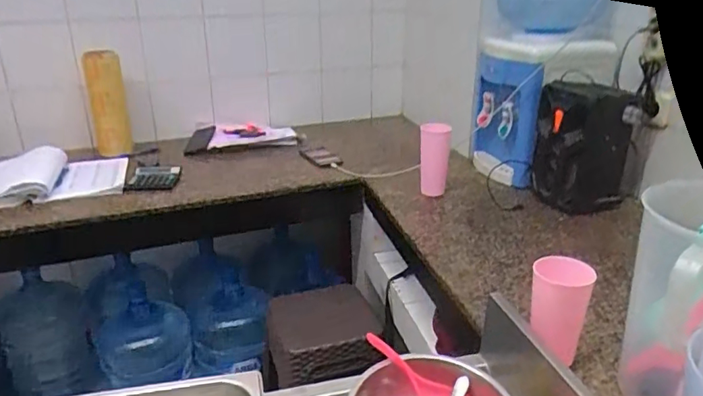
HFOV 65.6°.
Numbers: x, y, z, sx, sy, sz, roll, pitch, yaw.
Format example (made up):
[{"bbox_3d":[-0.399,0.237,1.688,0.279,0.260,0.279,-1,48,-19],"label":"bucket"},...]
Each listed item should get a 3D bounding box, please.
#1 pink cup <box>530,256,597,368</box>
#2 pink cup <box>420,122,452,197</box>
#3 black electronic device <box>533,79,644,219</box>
[{"bbox_3d":[0.291,0.165,0.767,0.077,0.156,0.070,0,23,0],"label":"pink cup"},{"bbox_3d":[0.214,-0.100,1.402,0.072,0.175,0.081,4,23,10],"label":"pink cup"},{"bbox_3d":[0.558,-0.126,1.312,0.225,0.279,0.209,10,25,23],"label":"black electronic device"}]

